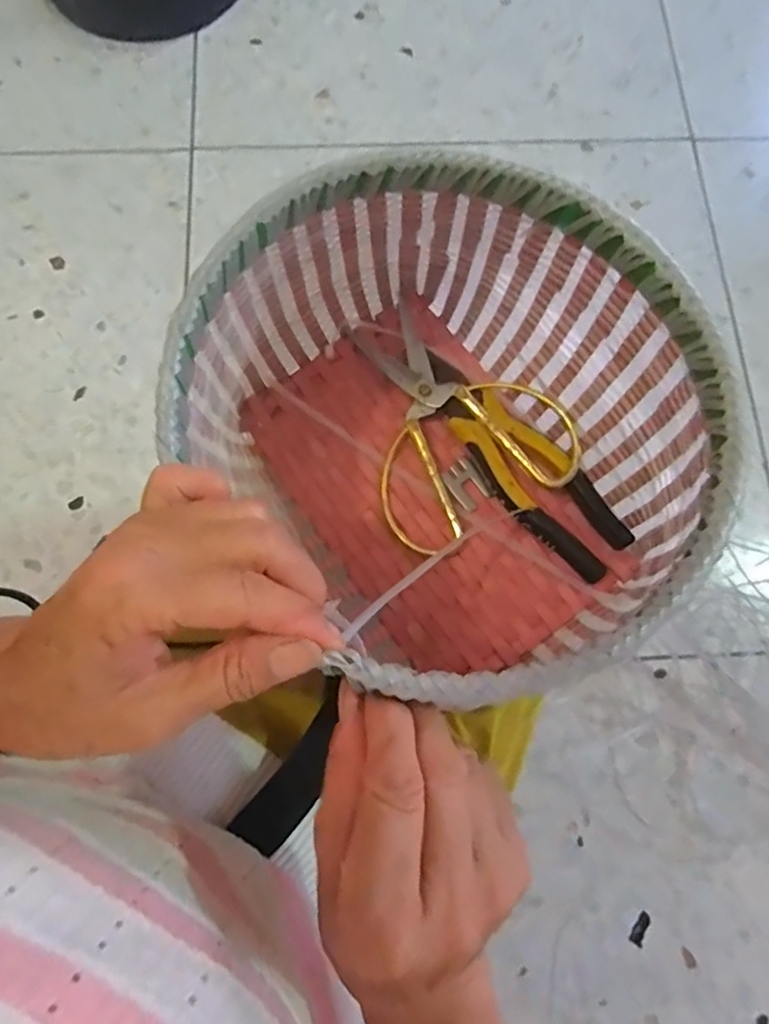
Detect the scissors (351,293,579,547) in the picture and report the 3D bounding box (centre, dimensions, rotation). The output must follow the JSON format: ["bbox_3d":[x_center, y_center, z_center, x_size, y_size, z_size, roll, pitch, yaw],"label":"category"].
[{"bbox_3d":[0.042,-0.070,0.403,0.130,0.029,0.169,-26,77,-8],"label":"scissors"}]

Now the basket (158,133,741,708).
[{"bbox_3d":[0.024,-0.042,0.325,0.209,0.191,0.250,-39,80,-11],"label":"basket"}]

